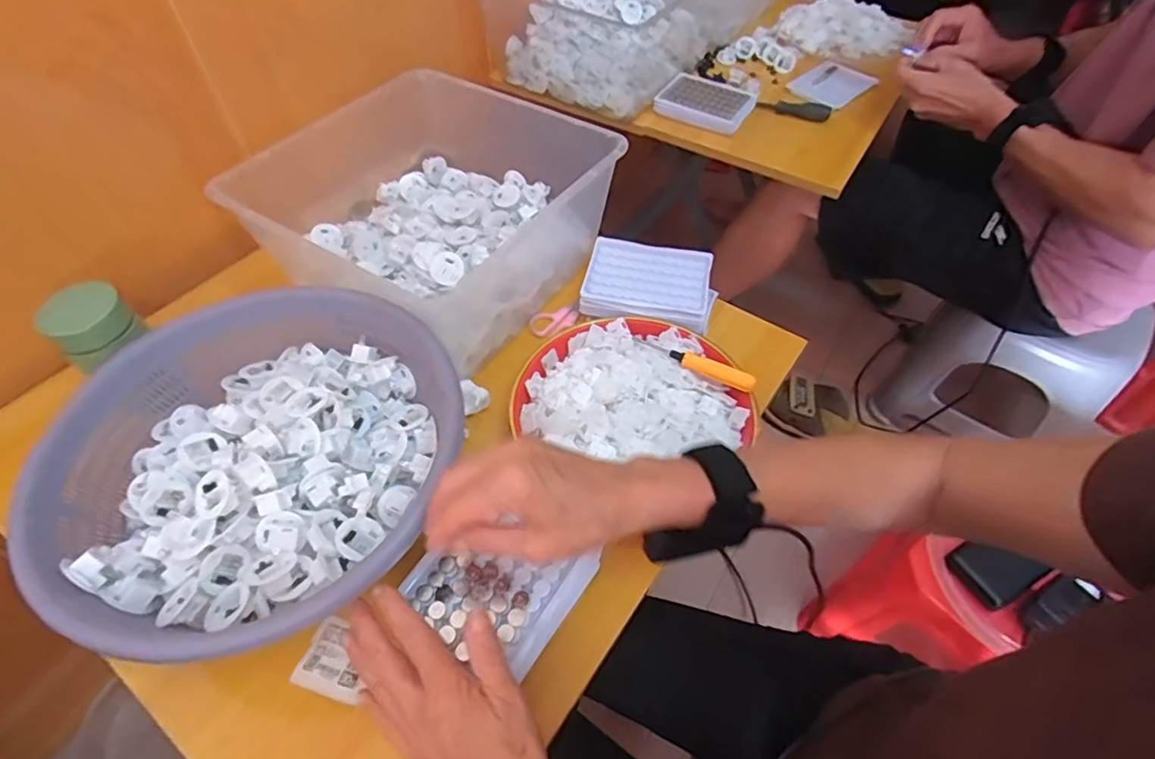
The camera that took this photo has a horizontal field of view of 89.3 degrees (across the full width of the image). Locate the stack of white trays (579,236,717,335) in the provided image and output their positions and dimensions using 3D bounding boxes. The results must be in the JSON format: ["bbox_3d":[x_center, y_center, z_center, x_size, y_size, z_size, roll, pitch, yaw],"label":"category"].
[{"bbox_3d":[0.080,-0.107,0.635,0.139,0.020,0.103,11,54,8],"label":"stack of white trays"}]

